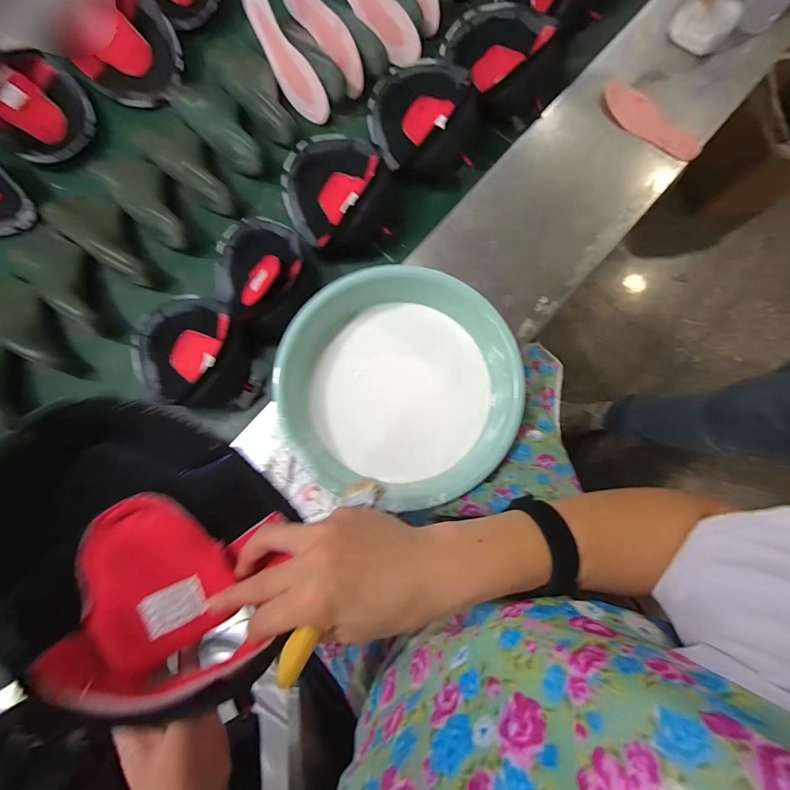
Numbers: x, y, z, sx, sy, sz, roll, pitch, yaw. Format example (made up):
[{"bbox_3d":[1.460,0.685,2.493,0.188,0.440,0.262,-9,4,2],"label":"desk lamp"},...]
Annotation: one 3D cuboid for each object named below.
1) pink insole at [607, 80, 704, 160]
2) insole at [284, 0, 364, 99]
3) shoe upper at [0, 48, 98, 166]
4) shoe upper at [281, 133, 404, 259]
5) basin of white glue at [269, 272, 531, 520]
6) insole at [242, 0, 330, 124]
[{"bbox_3d":[0.434,-0.463,0.657,0.188,0.009,0.064,44,85,6],"label":"pink insole"},{"bbox_3d":[-0.127,-0.627,0.661,0.031,0.061,0.231,-35,86,-31],"label":"insole"},{"bbox_3d":[-0.620,-0.499,0.659,0.160,0.044,0.185,-42,83,-5],"label":"shoe upper"},{"bbox_3d":[-0.097,-0.329,0.632,0.219,0.085,0.166,37,84,6],"label":"shoe upper"},{"bbox_3d":[0.009,-0.009,0.531,0.293,0.107,0.300,0,82,1],"label":"basin of white glue"},{"bbox_3d":[-0.190,-0.577,0.663,0.226,0.071,0.013,56,49,-12],"label":"insole"}]

